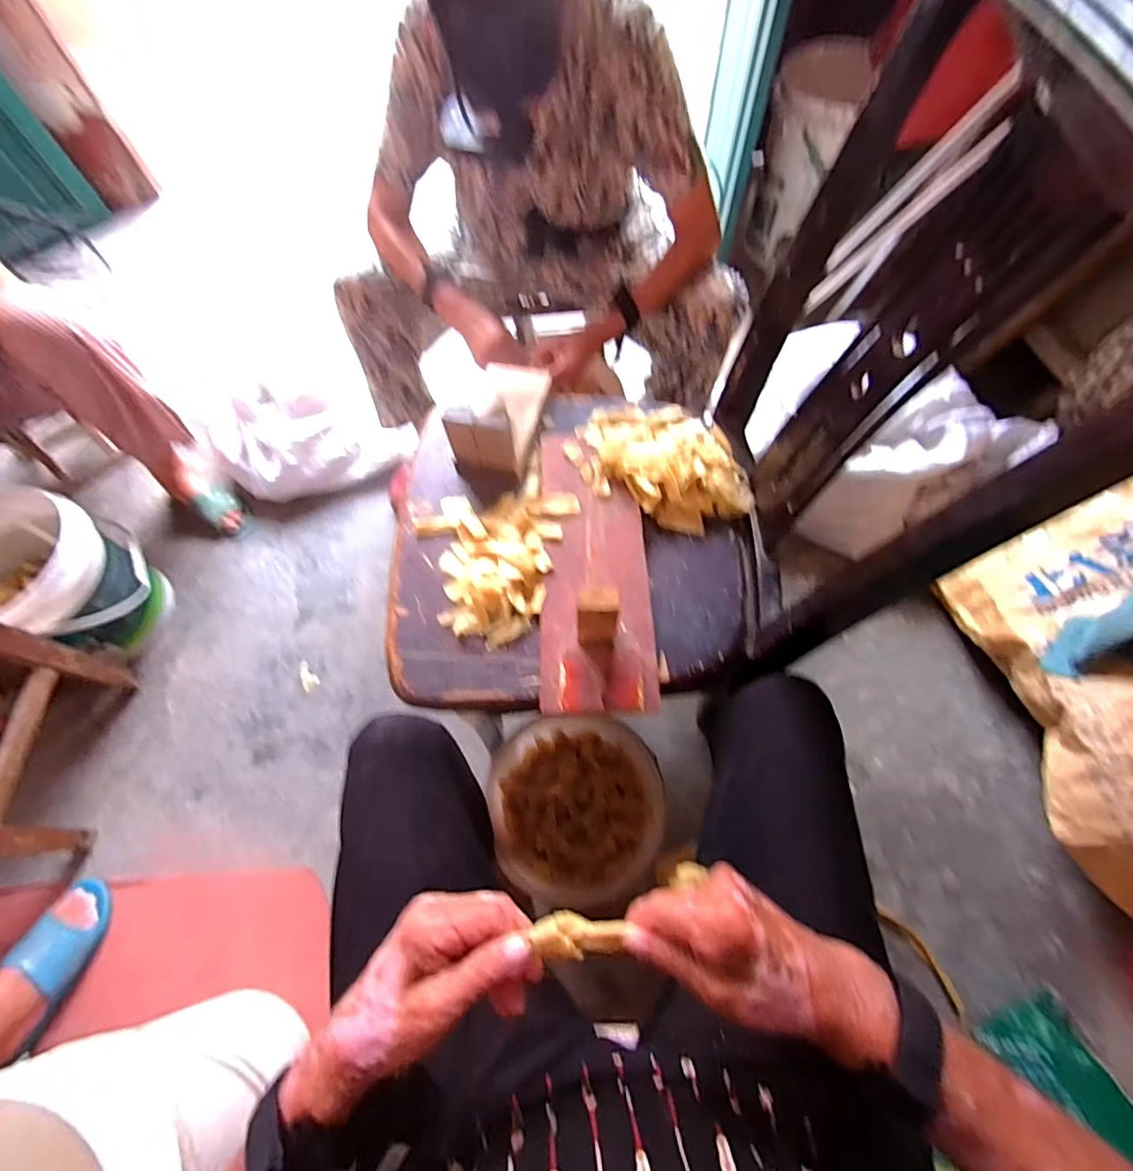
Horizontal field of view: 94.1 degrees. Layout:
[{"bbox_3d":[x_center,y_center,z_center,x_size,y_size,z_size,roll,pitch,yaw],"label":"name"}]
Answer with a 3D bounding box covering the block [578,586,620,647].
[{"bbox_3d":[0.031,0.034,0.511,0.037,0.101,0.027,6,66,4],"label":"block"}]

